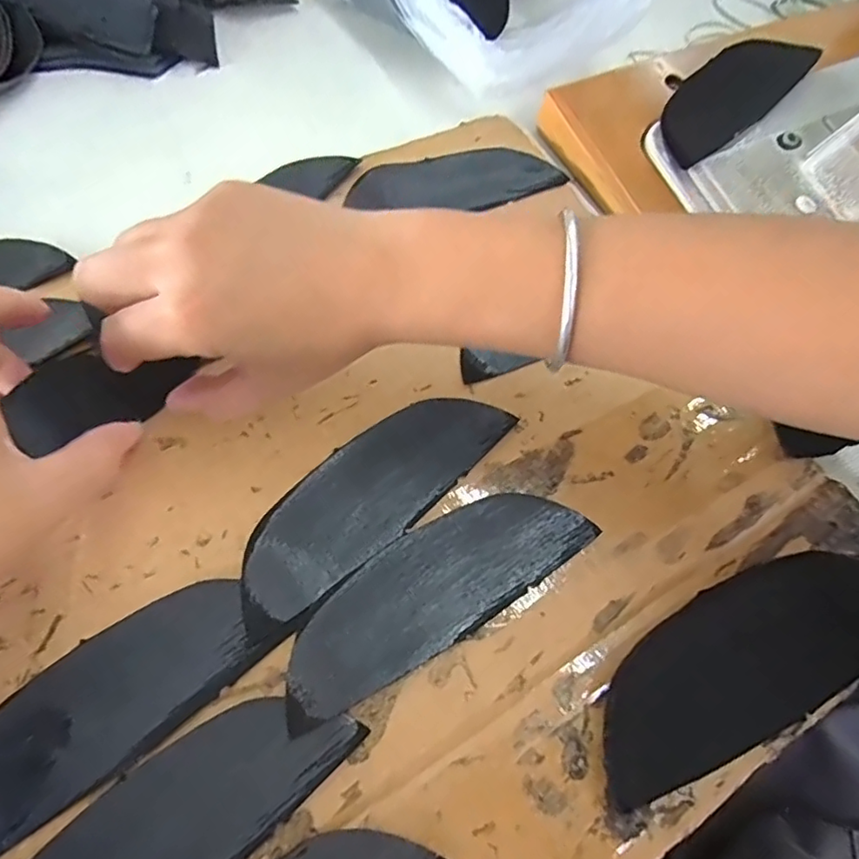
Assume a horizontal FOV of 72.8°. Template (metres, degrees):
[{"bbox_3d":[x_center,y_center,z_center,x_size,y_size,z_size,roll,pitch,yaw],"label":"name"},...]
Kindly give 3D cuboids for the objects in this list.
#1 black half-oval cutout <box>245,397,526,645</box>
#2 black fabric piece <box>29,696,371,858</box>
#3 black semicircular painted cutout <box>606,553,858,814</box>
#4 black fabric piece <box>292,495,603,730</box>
[{"bbox_3d":[-0.027,0.026,0.257,0.138,0.004,0.046,-39,73,-19],"label":"black half-oval cutout"},{"bbox_3d":[-0.092,0.139,0.197,0.139,0.004,0.046,-37,72,-19],"label":"black fabric piece"},{"bbox_3d":[0.124,0.087,0.226,0.142,0.007,0.050,-26,56,-12],"label":"black semicircular painted cutout"},{"bbox_3d":[0.002,0.064,0.241,0.138,0.004,0.045,-30,70,-16],"label":"black fabric piece"}]

